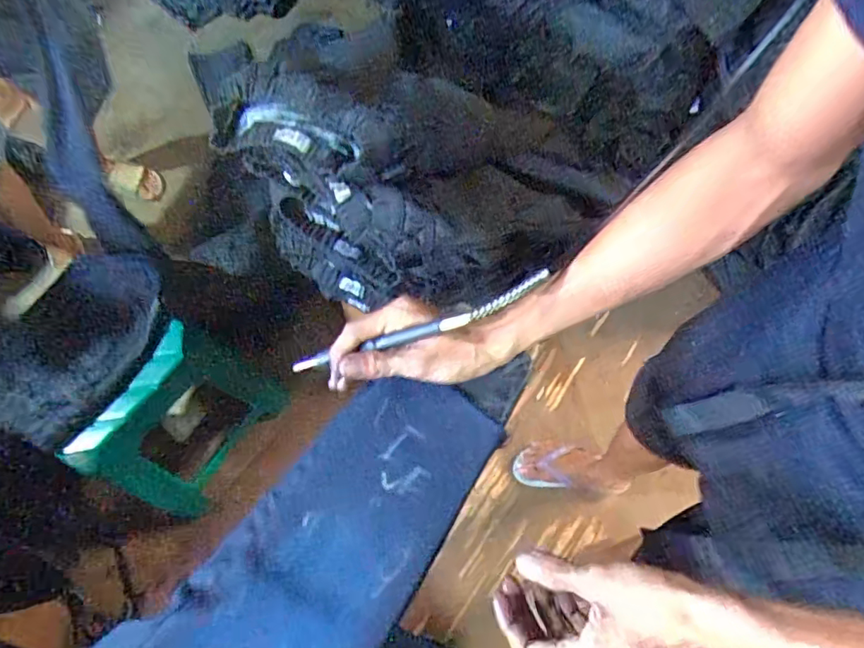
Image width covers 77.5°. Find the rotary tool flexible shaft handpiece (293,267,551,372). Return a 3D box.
[{"bbox_3d":[-0.019,0.001,0.459,0.244,0.018,0.015,-20,67,15],"label":"rotary tool flexible shaft handpiece"}]

